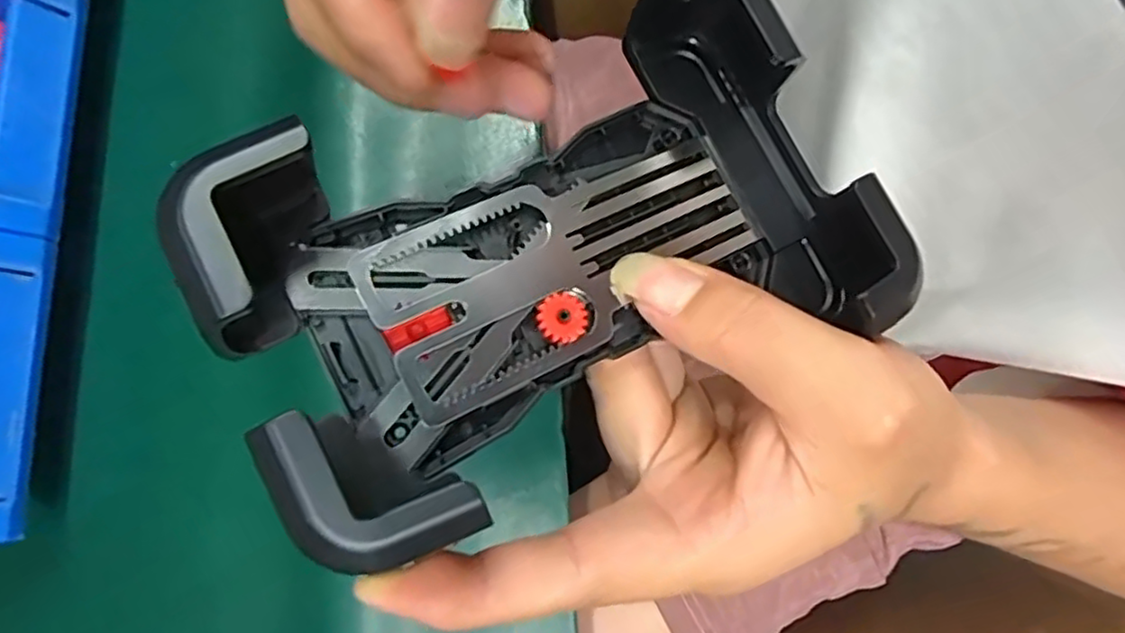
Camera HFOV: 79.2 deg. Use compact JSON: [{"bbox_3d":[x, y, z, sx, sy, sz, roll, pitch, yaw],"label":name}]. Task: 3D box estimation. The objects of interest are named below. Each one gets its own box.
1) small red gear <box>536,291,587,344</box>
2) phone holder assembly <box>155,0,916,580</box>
[{"bbox_3d":[0.000,0.000,0.156,0.011,0.004,0.012,2,78,2],"label":"small red gear"},{"bbox_3d":[0.001,-0.015,0.149,0.142,0.039,0.086,-28,79,-18],"label":"phone holder assembly"}]

